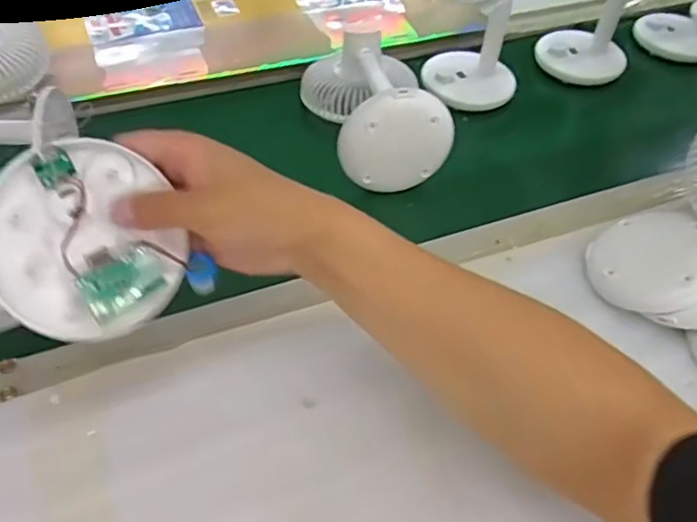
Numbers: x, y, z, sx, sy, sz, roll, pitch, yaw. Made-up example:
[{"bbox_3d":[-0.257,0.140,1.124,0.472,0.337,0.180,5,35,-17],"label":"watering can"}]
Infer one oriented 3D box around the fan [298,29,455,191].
[{"bbox_3d":[0.028,-0.172,0.638,0.114,0.100,0.186,-12,53,-13],"label":"fan"}]

